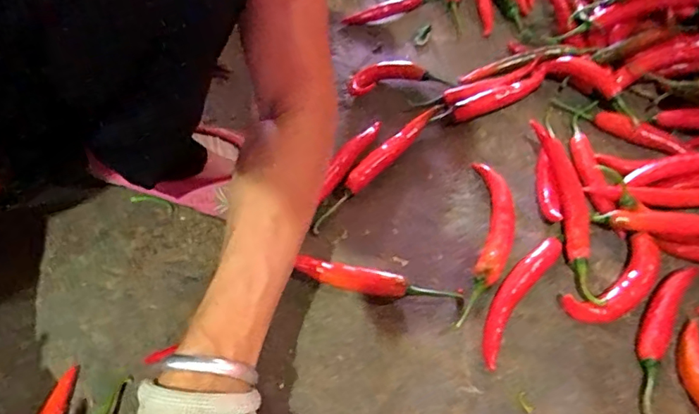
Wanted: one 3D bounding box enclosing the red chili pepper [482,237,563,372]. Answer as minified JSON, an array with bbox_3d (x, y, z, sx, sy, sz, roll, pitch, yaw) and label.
[{"bbox_3d":[0.135,0.072,0.400,0.025,0.025,0.124,29,61,25],"label":"red chili pepper"}]

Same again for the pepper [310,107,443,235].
[{"bbox_3d":[0.029,-0.044,0.496,0.019,0.020,0.187,34,63,27],"label":"pepper"}]

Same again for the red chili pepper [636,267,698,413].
[{"bbox_3d":[0.234,0.094,0.372,0.030,0.014,0.138,22,58,21],"label":"red chili pepper"}]

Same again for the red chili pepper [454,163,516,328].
[{"bbox_3d":[0.123,0.025,0.435,0.038,0.026,0.170,9,54,12],"label":"red chili pepper"}]

